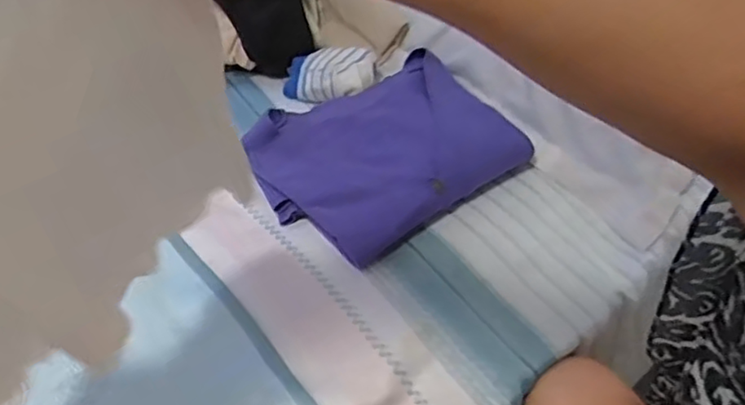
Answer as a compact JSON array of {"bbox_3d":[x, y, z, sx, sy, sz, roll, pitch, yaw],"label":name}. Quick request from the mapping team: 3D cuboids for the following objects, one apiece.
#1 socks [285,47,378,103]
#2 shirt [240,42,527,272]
[{"bbox_3d":[-0.048,-0.146,0.747,0.106,0.035,0.070,-4,46,0],"label":"socks"},{"bbox_3d":[0.011,-0.052,0.656,0.238,0.052,0.190,-28,51,-21],"label":"shirt"}]

